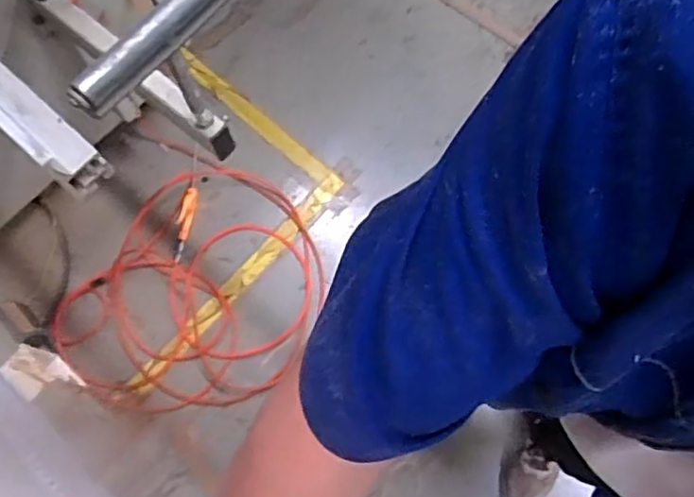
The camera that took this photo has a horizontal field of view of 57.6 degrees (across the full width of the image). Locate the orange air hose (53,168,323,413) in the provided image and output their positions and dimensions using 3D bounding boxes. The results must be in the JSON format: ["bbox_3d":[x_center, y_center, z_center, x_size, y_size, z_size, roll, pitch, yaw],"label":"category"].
[{"bbox_3d":[-0.358,0.102,1.537,0.521,0.065,0.651,35,76,13],"label":"orange air hose"}]

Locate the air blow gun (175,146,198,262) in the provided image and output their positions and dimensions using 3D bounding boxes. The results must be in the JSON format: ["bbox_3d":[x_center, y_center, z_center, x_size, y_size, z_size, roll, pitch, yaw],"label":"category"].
[{"bbox_3d":[-0.403,-0.119,1.606,0.041,0.024,0.307,7,72,4],"label":"air blow gun"}]

